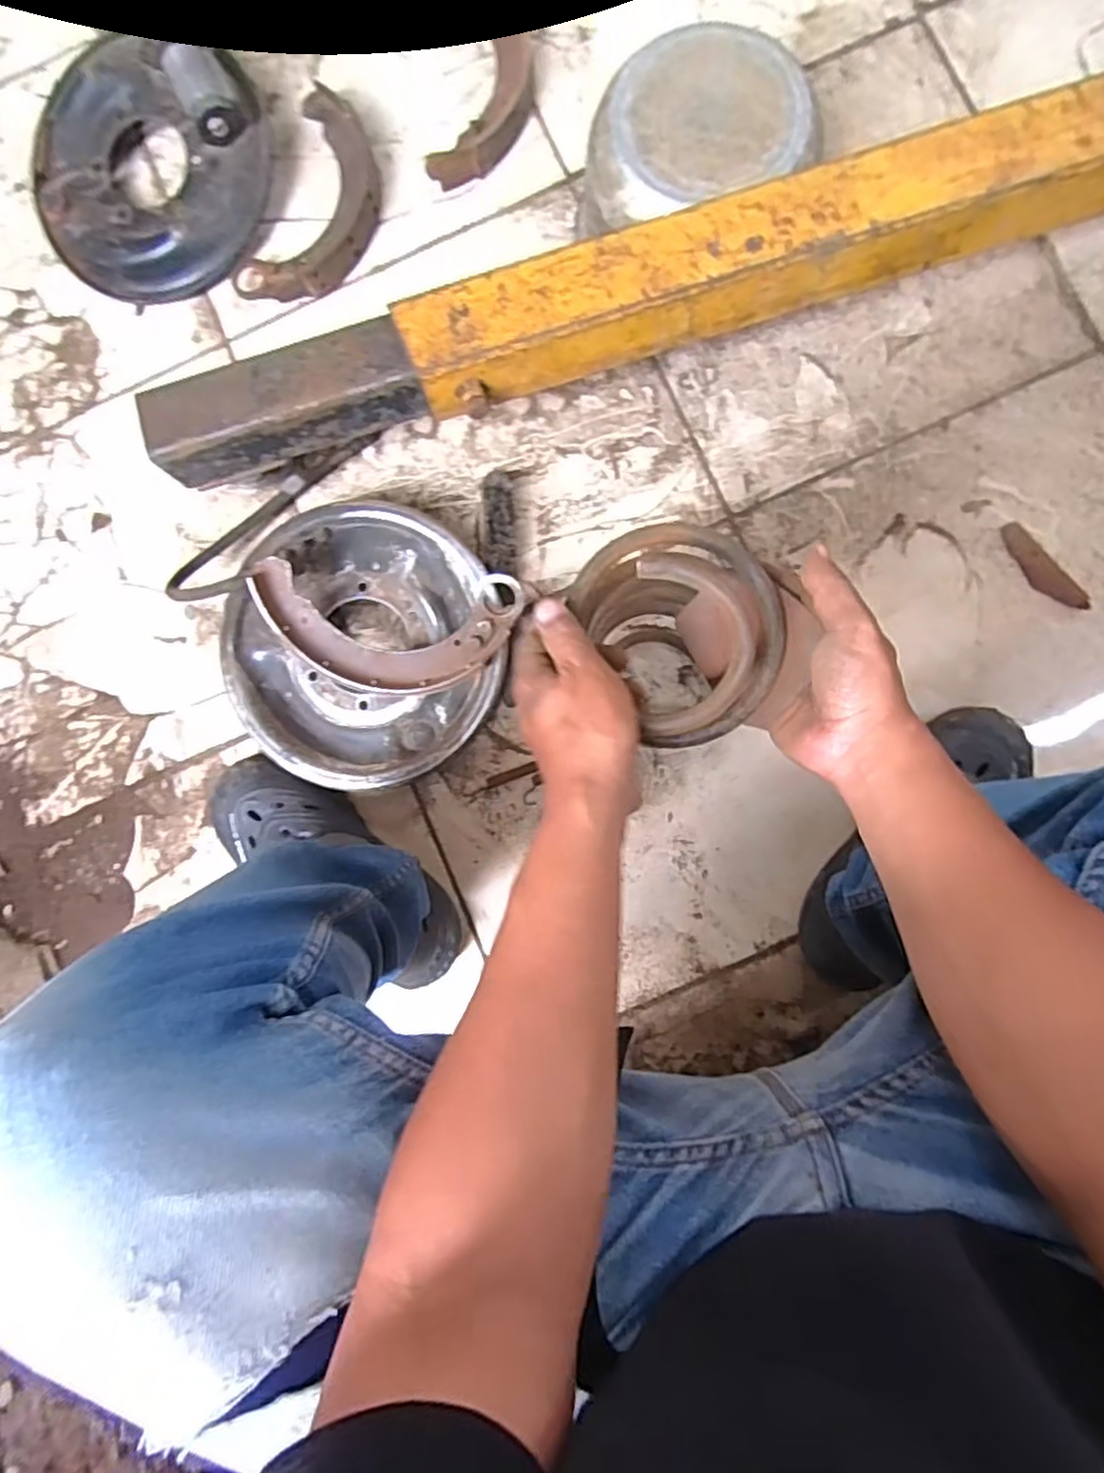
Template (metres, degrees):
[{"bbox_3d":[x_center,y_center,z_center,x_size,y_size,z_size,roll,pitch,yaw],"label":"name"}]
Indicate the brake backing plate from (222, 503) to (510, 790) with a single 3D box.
[{"bbox_3d":[-0.185,-0.085,0.696,0.261,0.069,0.259,0,88,4],"label":"brake backing plate"}]

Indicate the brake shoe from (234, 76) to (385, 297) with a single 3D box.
[{"bbox_3d":[-0.246,-0.552,0.740,0.116,0.034,0.214,26,90,4],"label":"brake shoe"}]

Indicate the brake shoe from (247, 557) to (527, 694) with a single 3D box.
[{"bbox_3d":[-0.155,-0.097,0.640,0.227,0.038,0.107,5,89,-1],"label":"brake shoe"}]

